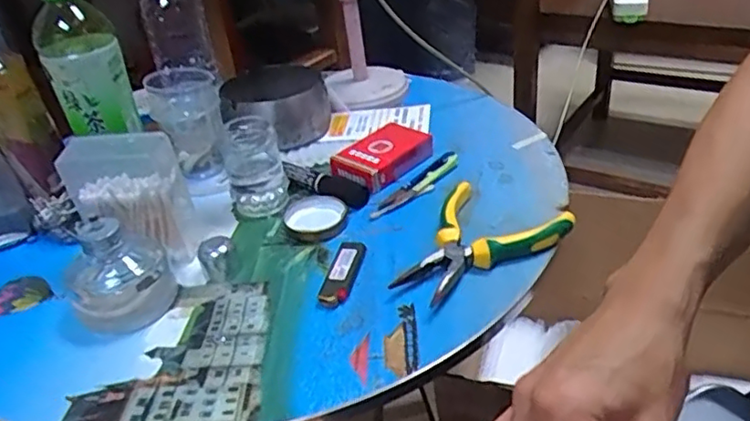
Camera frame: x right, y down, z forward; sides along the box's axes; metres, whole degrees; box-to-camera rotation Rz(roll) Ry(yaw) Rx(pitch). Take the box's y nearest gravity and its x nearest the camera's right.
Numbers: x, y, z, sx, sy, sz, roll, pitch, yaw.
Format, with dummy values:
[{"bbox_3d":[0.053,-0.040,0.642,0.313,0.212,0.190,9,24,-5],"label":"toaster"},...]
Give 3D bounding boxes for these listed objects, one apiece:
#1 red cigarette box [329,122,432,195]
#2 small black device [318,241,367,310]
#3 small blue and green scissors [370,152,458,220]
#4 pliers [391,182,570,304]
[{"bbox_3d":[0.005,-0.055,0.597,0.091,0.024,0.063,-32,41,-34],"label":"red cigarette box"},{"bbox_3d":[-0.026,0.047,0.472,0.023,0.012,0.067,2,34,13],"label":"small black device"},{"bbox_3d":[0.040,-0.023,0.565,0.022,0.009,0.115,24,44,38],"label":"small blue and green scissors"},{"bbox_3d":[0.074,0.027,0.472,0.099,0.020,0.132,20,41,35],"label":"pliers"}]

